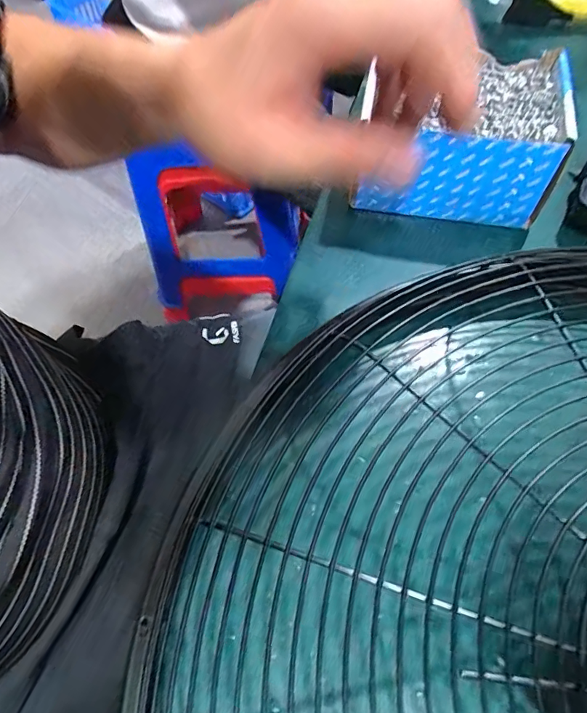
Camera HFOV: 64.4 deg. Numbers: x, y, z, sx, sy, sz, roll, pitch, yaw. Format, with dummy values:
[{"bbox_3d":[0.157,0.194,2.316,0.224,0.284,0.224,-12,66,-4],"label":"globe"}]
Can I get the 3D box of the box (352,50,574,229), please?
[{"bbox_3d":[0.117,-0.155,0.330,0.122,0.072,0.094,9,61,9],"label":"box"}]

